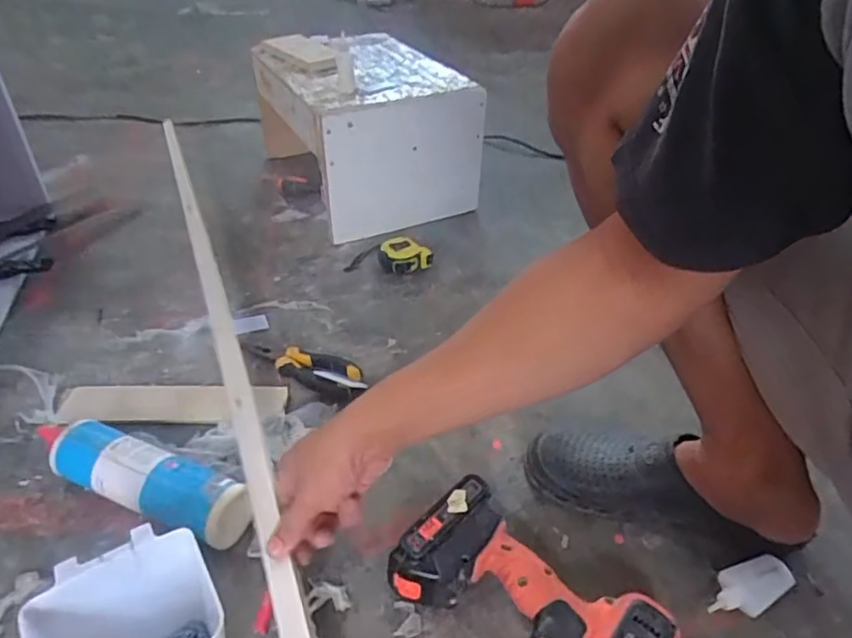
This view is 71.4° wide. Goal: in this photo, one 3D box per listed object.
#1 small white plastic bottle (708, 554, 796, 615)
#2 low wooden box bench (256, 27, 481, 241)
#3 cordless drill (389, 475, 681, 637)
[{"bbox_3d":[0.299,0.251,0.554,0.084,0.022,0.043,-19,43,-24],"label":"small white plastic bottle"},{"bbox_3d":[-0.108,-0.337,1.090,0.318,0.245,0.299,-22,45,-27],"label":"low wooden box bench"},{"bbox_3d":[0.068,0.261,0.487,0.220,0.077,0.186,28,45,28],"label":"cordless drill"}]

